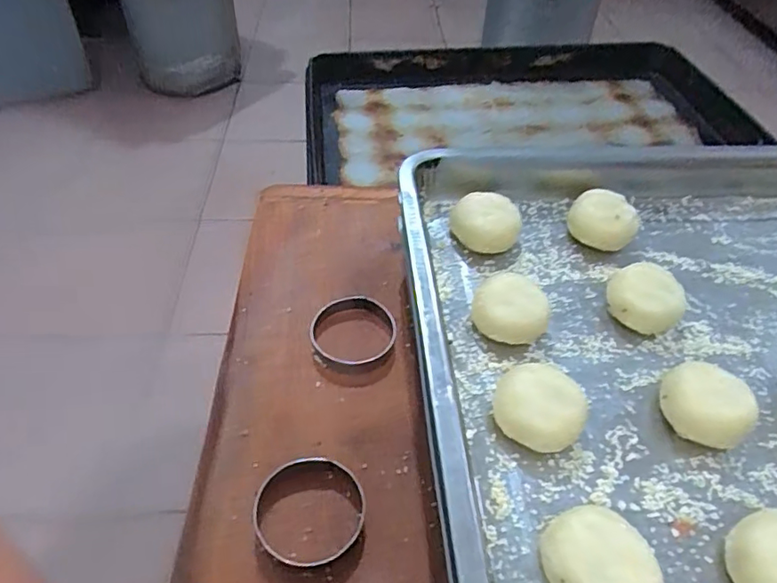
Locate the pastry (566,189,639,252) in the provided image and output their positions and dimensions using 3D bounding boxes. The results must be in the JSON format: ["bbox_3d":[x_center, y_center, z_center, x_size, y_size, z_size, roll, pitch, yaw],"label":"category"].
[{"bbox_3d":[0.172,-0.057,0.456,0.051,0.034,0.051,20,49,16],"label":"pastry"}]

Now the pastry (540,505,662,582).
[{"bbox_3d":[0.102,0.135,0.277,0.044,0.033,0.053,-26,53,-24],"label":"pastry"}]

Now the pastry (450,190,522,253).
[{"bbox_3d":[0.075,-0.051,0.441,0.052,0.037,0.044,16,48,12],"label":"pastry"}]

